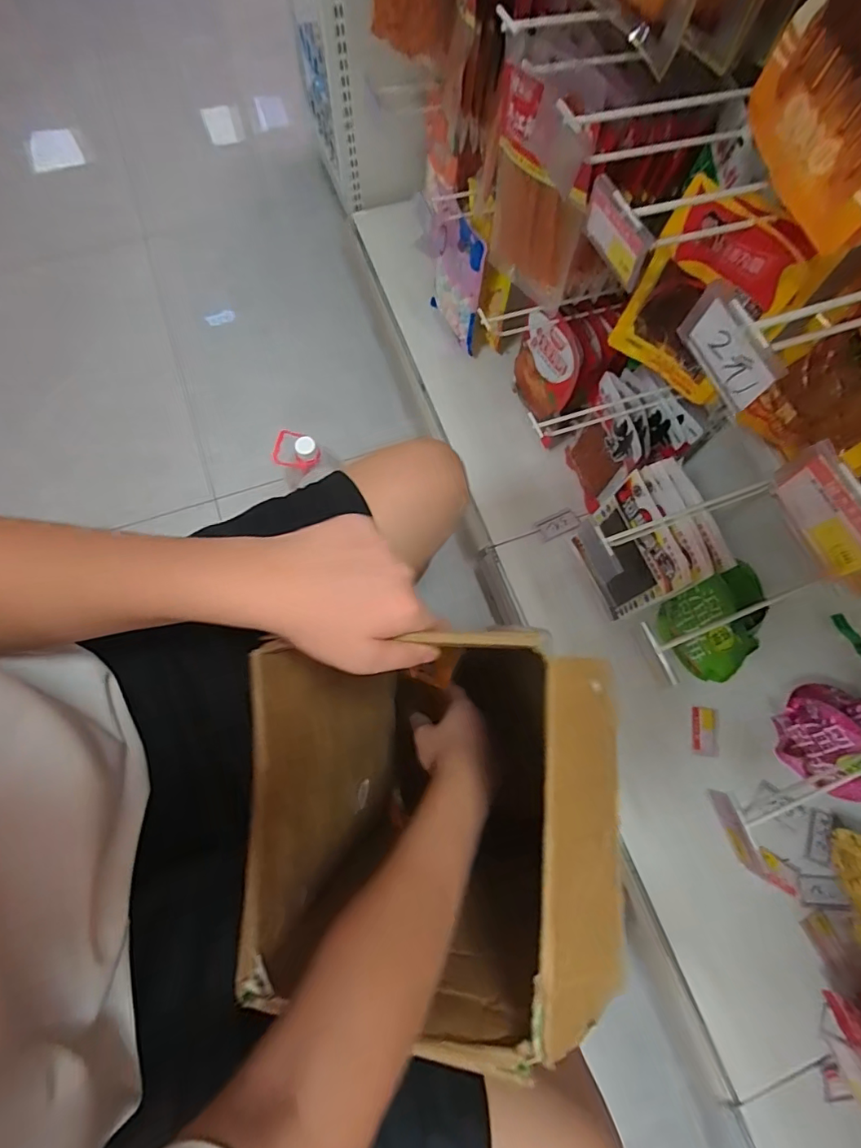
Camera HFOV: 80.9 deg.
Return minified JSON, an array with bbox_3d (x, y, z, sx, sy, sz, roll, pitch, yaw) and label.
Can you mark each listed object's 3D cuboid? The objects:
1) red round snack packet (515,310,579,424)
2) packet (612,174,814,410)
[{"bbox_3d":[0.200,-0.354,0.880,0.031,0.182,0.144,-27,76,-10],"label":"red round snack packet"},{"bbox_3d":[0.291,-0.293,0.551,0.018,0.202,0.142,-43,79,-14],"label":"packet"}]

